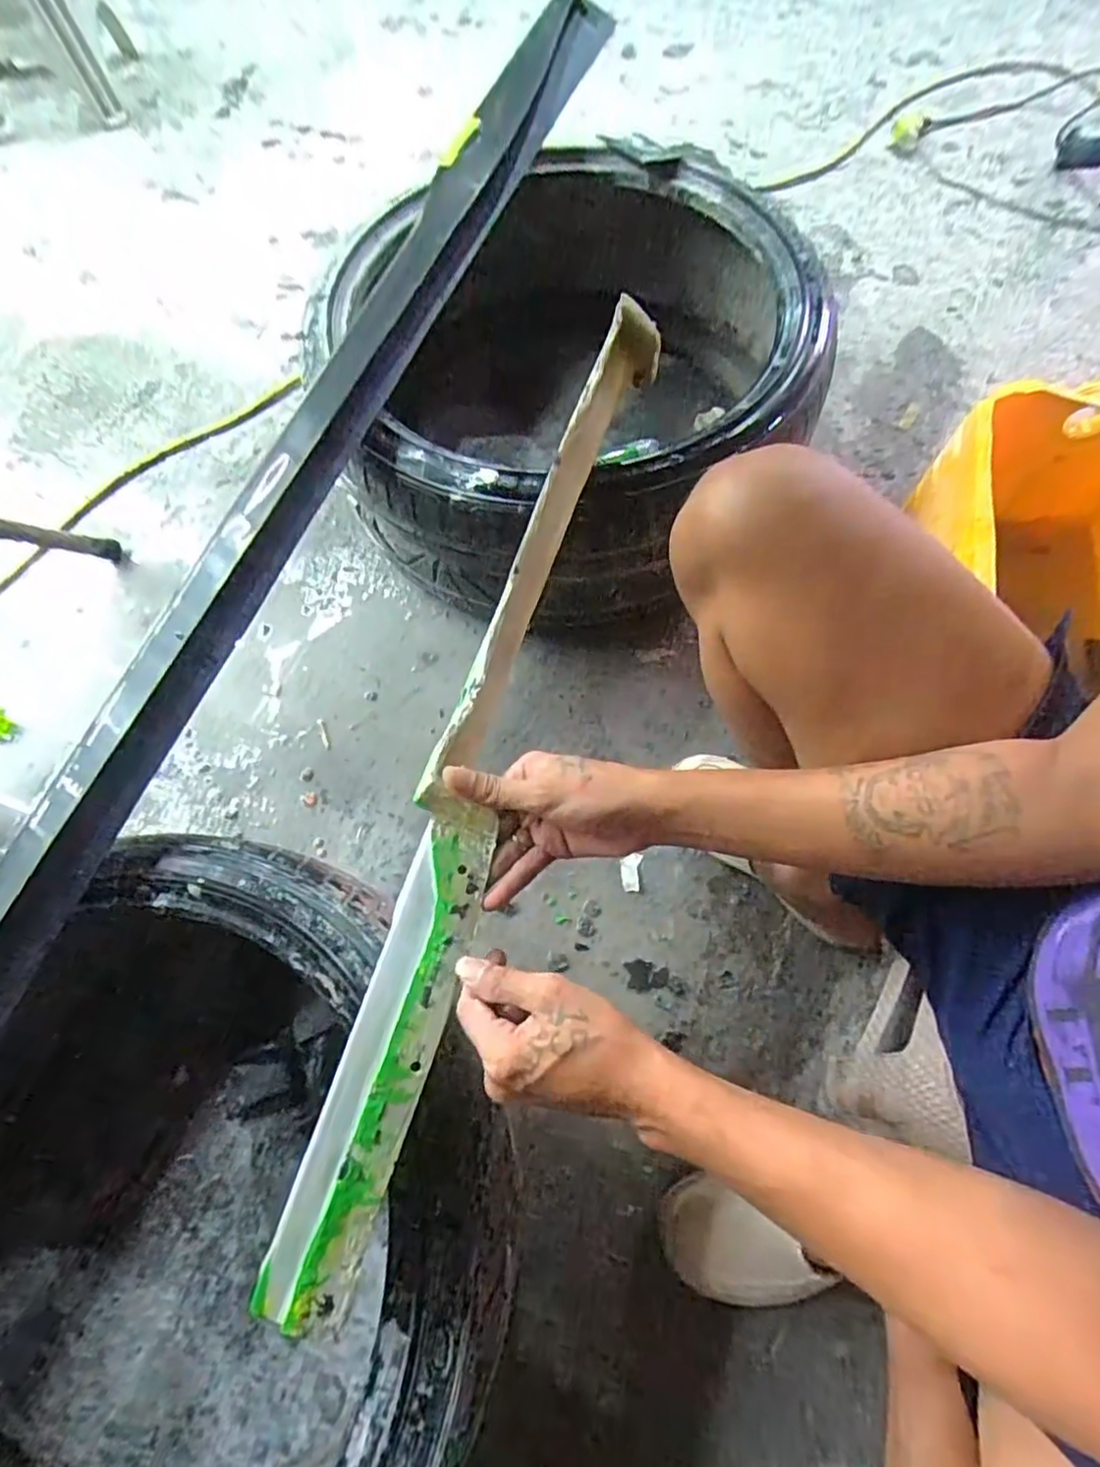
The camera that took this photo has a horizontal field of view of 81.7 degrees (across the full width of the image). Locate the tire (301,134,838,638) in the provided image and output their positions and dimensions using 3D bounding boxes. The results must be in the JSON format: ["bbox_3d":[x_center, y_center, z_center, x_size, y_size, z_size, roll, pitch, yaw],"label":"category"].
[{"bbox_3d":[0.035,-0.465,0.867,0.561,0.284,0.656,2,66,4],"label":"tire"}]

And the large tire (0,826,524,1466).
[{"bbox_3d":[-0.332,0.412,0.533,0.583,0.245,0.532,-1,66,2],"label":"large tire"}]

